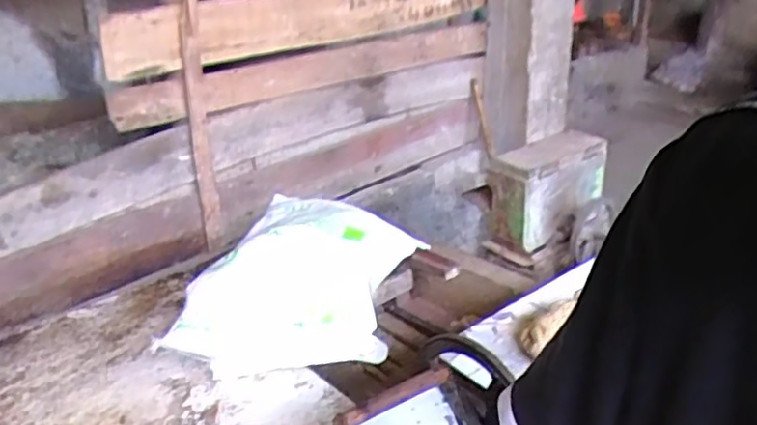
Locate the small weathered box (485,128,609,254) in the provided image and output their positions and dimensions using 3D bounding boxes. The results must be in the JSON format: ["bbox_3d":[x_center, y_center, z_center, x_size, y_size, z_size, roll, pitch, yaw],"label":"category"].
[{"bbox_3d":[0.453,-0.066,1.739,0.343,0.236,0.136,-16,27,-31],"label":"small weathered box"}]

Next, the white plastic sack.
[{"bbox_3d":[-0.165,0.148,1.570,0.434,0.187,0.624,4,25,13],"label":"white plastic sack"}]

